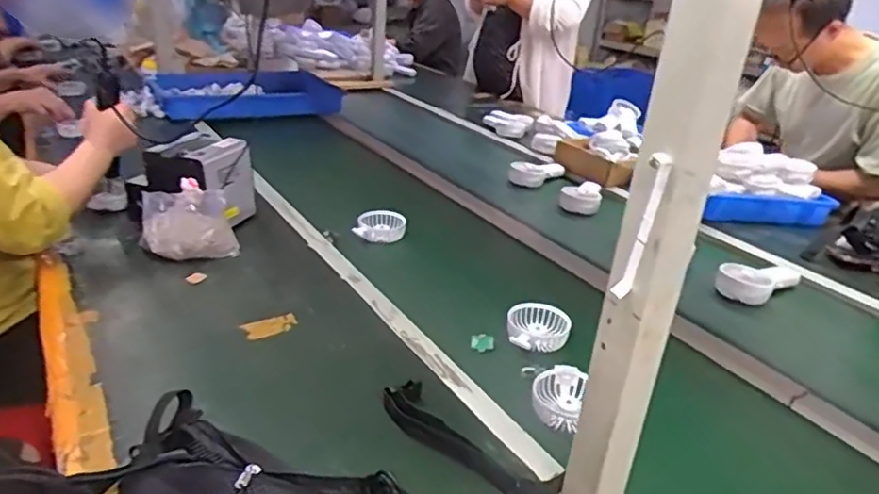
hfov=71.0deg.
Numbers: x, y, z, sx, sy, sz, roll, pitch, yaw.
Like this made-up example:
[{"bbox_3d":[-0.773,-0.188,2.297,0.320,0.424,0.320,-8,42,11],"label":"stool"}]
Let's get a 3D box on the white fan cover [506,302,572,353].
[{"bbox_3d":[0.139,0.116,0.877,0.086,0.033,0.094,5,25,3],"label":"white fan cover"}]

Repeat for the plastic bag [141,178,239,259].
[{"bbox_3d":[-0.413,-0.036,1.009,0.141,0.101,0.094,-8,28,-24],"label":"plastic bag"}]

